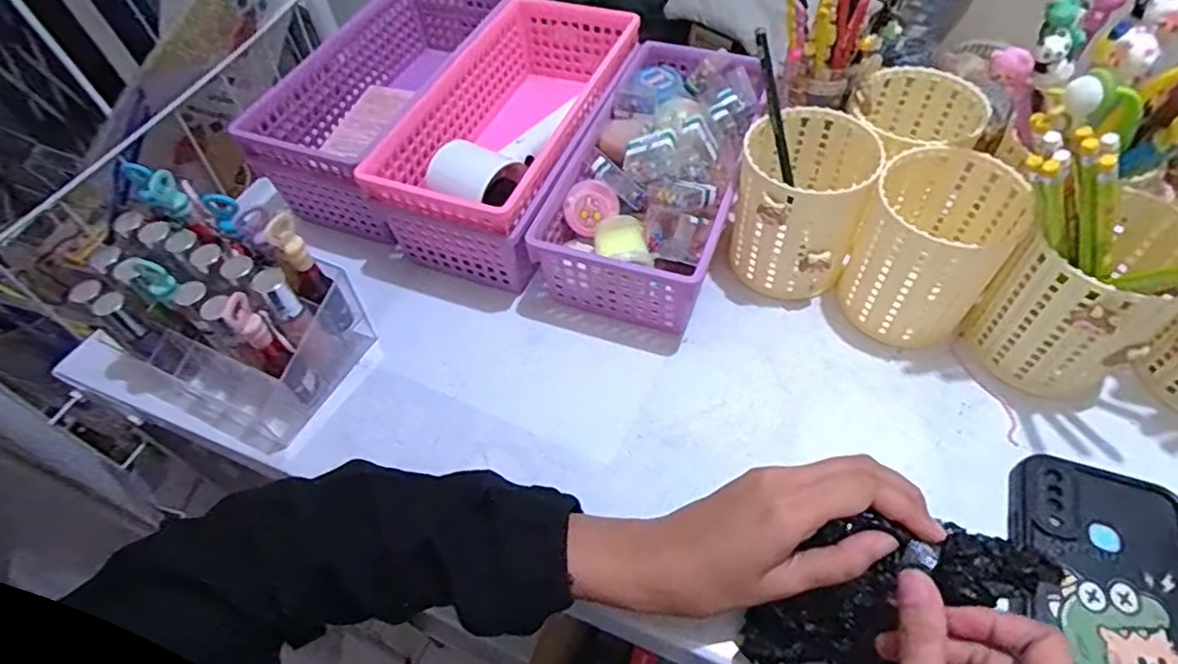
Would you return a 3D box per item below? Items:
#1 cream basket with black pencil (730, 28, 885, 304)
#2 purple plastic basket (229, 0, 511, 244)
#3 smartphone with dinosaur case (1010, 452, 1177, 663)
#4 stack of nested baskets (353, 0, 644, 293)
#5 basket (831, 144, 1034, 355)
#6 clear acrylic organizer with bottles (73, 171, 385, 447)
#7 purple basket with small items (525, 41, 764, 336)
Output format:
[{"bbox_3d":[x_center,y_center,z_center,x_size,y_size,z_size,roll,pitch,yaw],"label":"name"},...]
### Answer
[{"bbox_3d":[0.141,-0.096,0.426,0.082,0.121,0.091,14,56,14],"label":"cream basket with black pencil"},{"bbox_3d":[-0.151,-0.200,0.532,0.132,0.085,0.259,20,58,18],"label":"purple plastic basket"},{"bbox_3d":[0.257,0.140,0.312,0.080,0.007,0.162,14,56,14],"label":"smartphone with dinosaur case"},{"bbox_3d":[-0.052,-0.158,0.495,0.115,0.083,0.242,16,57,16],"label":"stack of nested baskets"},{"bbox_3d":[0.217,-0.052,0.405,0.079,0.097,0.084,32,62,24],"label":"basket"},{"bbox_3d":[-0.234,-0.018,0.394,0.135,0.120,0.098,20,58,18],"label":"clear acrylic organizer with bottles"},{"bbox_3d":[0.056,-0.122,0.473,0.116,0.083,0.236,16,56,15],"label":"purple basket with small items"}]

